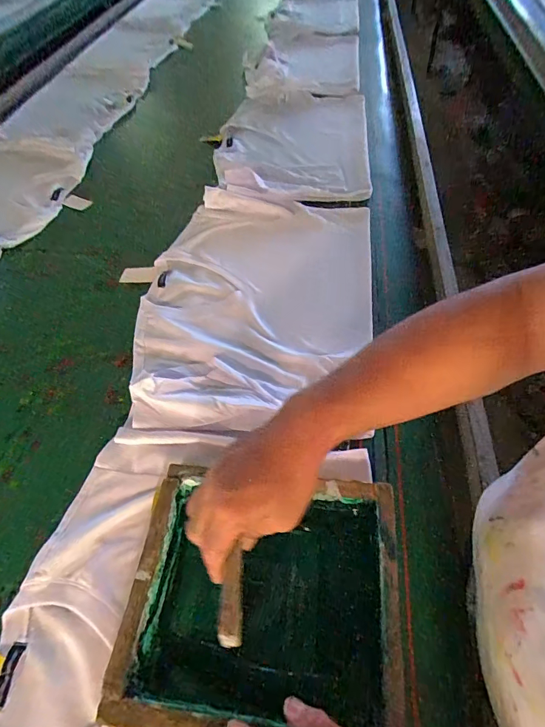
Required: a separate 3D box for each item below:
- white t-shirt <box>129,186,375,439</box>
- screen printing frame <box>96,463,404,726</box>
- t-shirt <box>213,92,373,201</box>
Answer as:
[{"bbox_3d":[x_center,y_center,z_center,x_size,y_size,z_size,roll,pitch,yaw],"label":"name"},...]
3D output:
[{"bbox_3d":[-0.027,-0.127,0.693,0.381,0.026,0.534,3,54,7],"label":"white t-shirt"},{"bbox_3d":[-0.009,0.233,0.414,0.259,0.052,0.230,4,54,7],"label":"screen printing frame"},{"bbox_3d":[0.049,-0.571,1.022,0.366,0.030,0.546,2,54,6],"label":"t-shirt"}]

